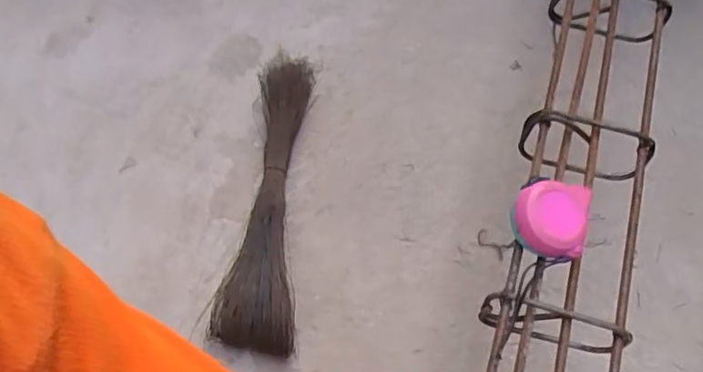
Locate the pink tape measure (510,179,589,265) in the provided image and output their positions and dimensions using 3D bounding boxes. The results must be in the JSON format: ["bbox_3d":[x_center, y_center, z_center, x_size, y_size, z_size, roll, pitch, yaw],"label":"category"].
[{"bbox_3d":[0.204,0.033,0.623,0.075,0.034,0.078,0,66,1],"label":"pink tape measure"}]

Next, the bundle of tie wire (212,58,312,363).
[{"bbox_3d":[-0.118,0.004,0.856,0.098,0.083,0.452,1,64,2],"label":"bundle of tie wire"}]

